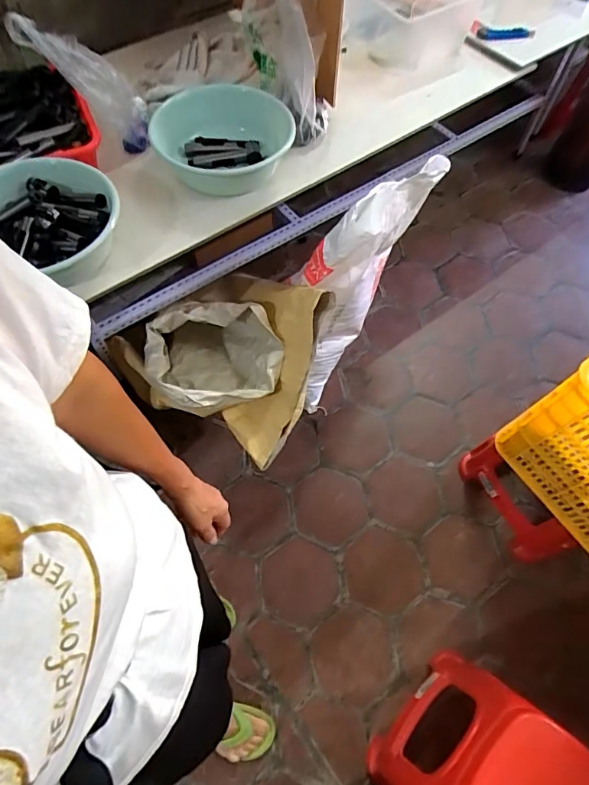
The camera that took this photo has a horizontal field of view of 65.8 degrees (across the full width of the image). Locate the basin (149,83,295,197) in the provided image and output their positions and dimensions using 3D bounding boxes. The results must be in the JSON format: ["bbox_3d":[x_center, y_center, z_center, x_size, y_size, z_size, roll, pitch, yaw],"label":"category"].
[{"bbox_3d":[-0.171,-0.596,1.069,0.326,0.095,0.348,1,63,-1],"label":"basin"}]

